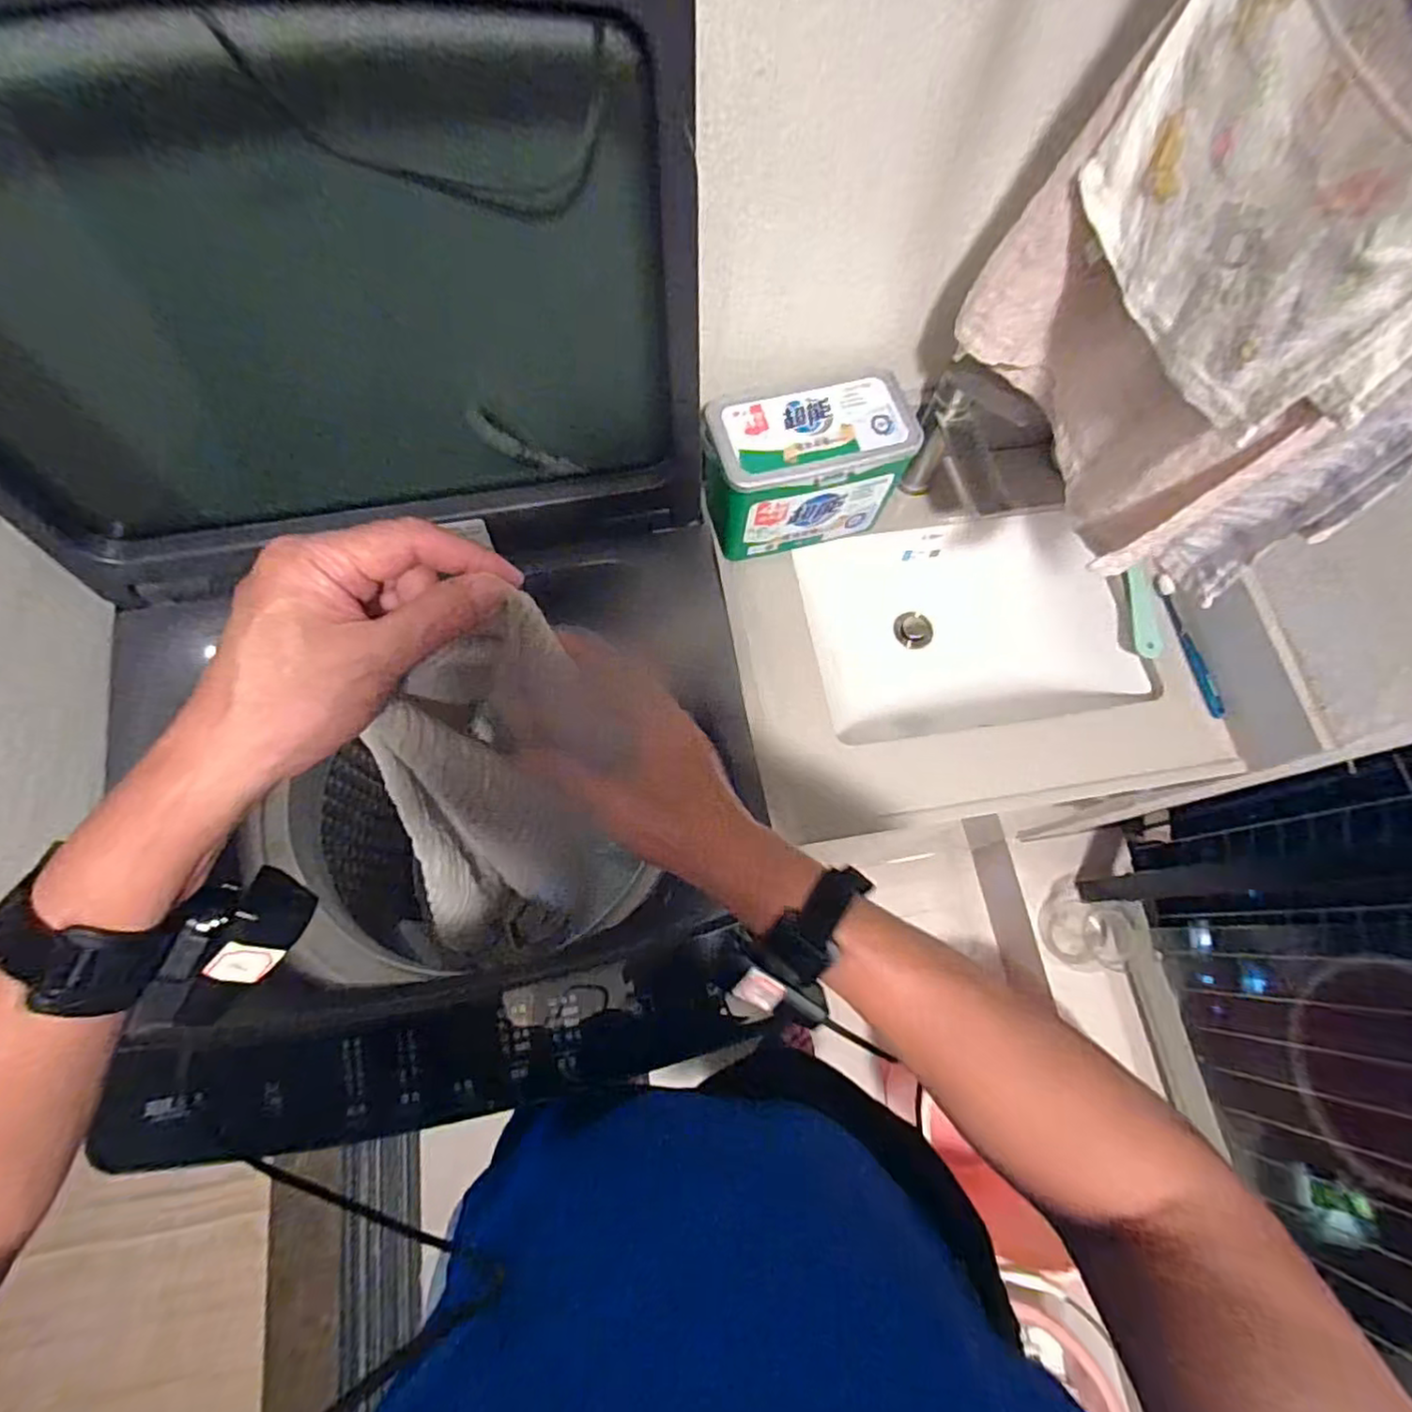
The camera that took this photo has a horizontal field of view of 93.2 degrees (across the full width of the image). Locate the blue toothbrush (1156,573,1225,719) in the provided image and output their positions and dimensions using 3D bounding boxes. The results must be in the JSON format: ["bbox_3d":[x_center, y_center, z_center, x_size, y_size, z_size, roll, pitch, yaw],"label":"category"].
[{"bbox_3d":[0.604,-0.076,0.836,0.017,0.025,0.189,-10,71,-5],"label":"blue toothbrush"}]

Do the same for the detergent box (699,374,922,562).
[{"bbox_3d":[0.113,-0.275,0.788,0.222,0.148,0.123,-12,72,-6],"label":"detergent box"}]

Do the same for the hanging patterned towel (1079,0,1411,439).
[{"bbox_3d":[0.335,-0.312,0.374,0.043,0.220,0.265,-17,72,-7],"label":"hanging patterned towel"}]

